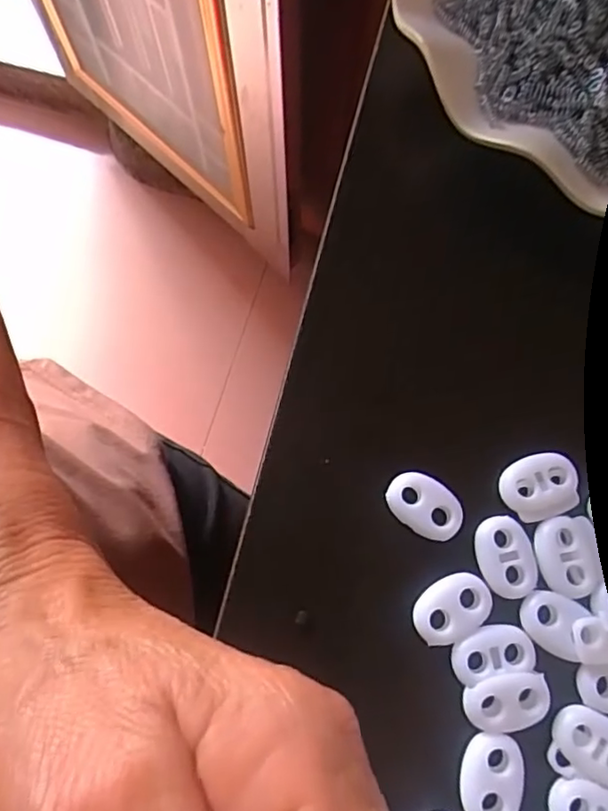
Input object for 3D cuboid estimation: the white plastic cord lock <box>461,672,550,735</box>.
[{"bbox_3d":[0.054,0.079,0.158,0.022,0.004,0.014,-11,75,-3],"label":"white plastic cord lock"}]

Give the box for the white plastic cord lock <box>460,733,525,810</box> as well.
[{"bbox_3d":[0.049,0.097,0.154,0.016,0.004,0.022,5,75,1],"label":"white plastic cord lock"}]

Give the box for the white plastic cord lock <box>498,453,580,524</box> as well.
[{"bbox_3d":[0.069,0.024,0.174,0.021,0.004,0.018,-18,75,-5],"label":"white plastic cord lock"}]

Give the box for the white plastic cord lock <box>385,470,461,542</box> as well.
[{"bbox_3d":[0.035,0.029,0.173,0.022,0.004,0.015,32,77,9],"label":"white plastic cord lock"}]

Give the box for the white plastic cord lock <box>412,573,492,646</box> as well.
[{"bbox_3d":[0.041,0.056,0.165,0.022,0.004,0.015,-30,77,-8],"label":"white plastic cord lock"}]

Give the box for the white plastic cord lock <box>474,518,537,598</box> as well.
[{"bbox_3d":[0.057,0.043,0.169,0.016,0.004,0.022,-5,75,-1],"label":"white plastic cord lock"}]

